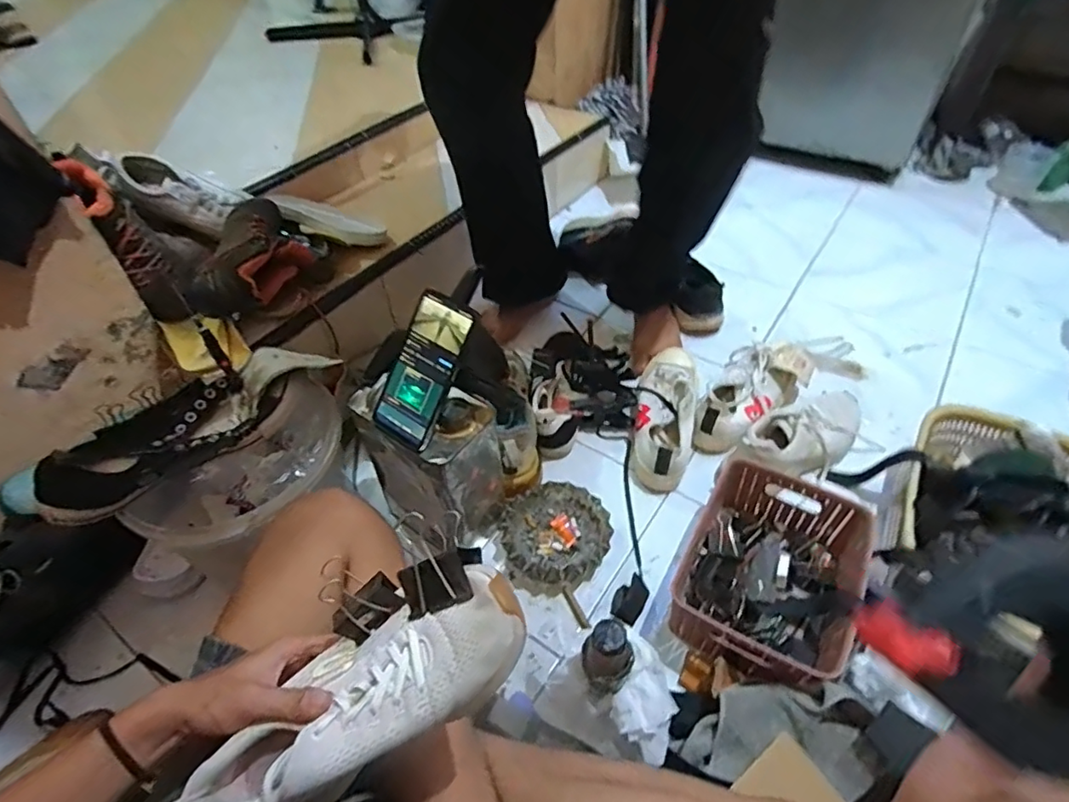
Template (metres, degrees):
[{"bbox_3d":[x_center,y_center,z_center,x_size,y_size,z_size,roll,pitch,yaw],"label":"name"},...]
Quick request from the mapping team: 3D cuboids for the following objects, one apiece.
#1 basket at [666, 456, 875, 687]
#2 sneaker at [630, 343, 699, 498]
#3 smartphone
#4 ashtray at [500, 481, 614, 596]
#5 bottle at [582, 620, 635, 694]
[{"bbox_3d":[0.290,0.213,0.707,0.188,0.087,0.260,24,52,22],"label":"basket"},{"bbox_3d":[0.210,0.019,0.911,0.094,0.084,0.256,9,48,10],"label":"sneaker"},{"bbox_3d":[-0.123,-0.034,0.625,0.077,0.165,0.014,27,9,24],"label":"smartphone"},{"bbox_3d":[0.027,0.186,0.783,0.150,0.038,0.141,-1,47,1],"label":"ashtray"},{"bbox_3d":[0.071,0.250,0.554,0.050,0.095,0.045,22,51,21],"label":"bottle"}]

